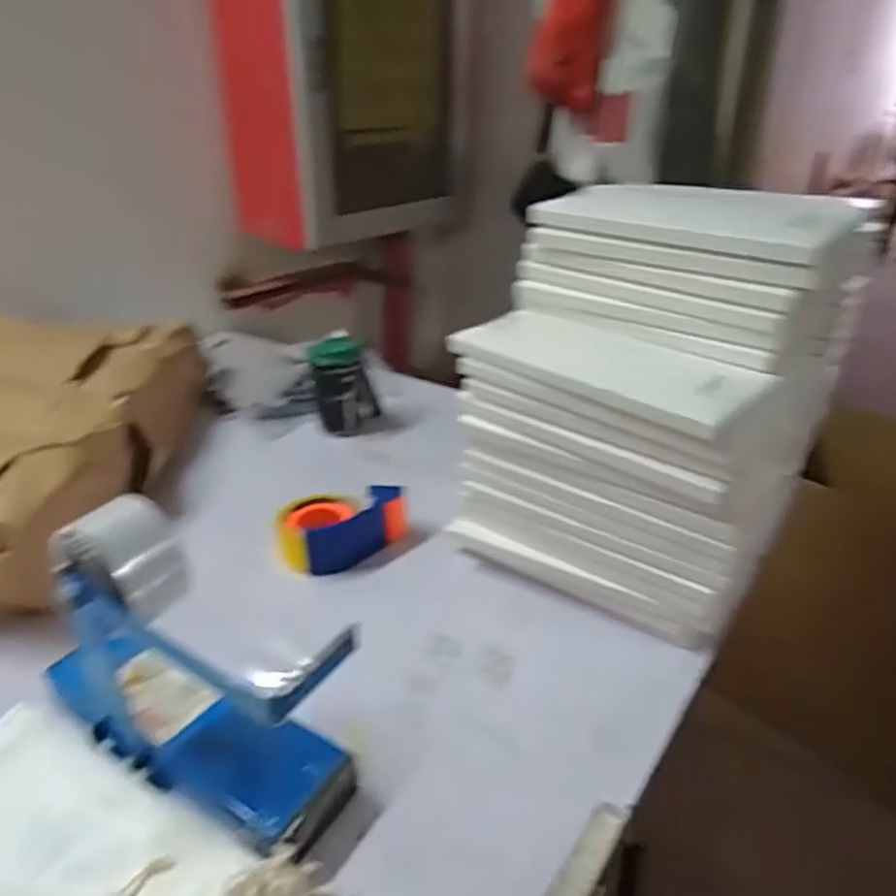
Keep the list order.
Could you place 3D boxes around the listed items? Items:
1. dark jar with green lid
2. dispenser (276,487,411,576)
[{"bbox_3d":[-0.161,-0.101,1.083,0.088,0.142,0.084,-1,28,0],"label":"dark jar with green lid"},{"bbox_3d":[-0.119,0.093,0.808,0.149,0.061,0.092,-6,28,-10],"label":"dispenser"}]

